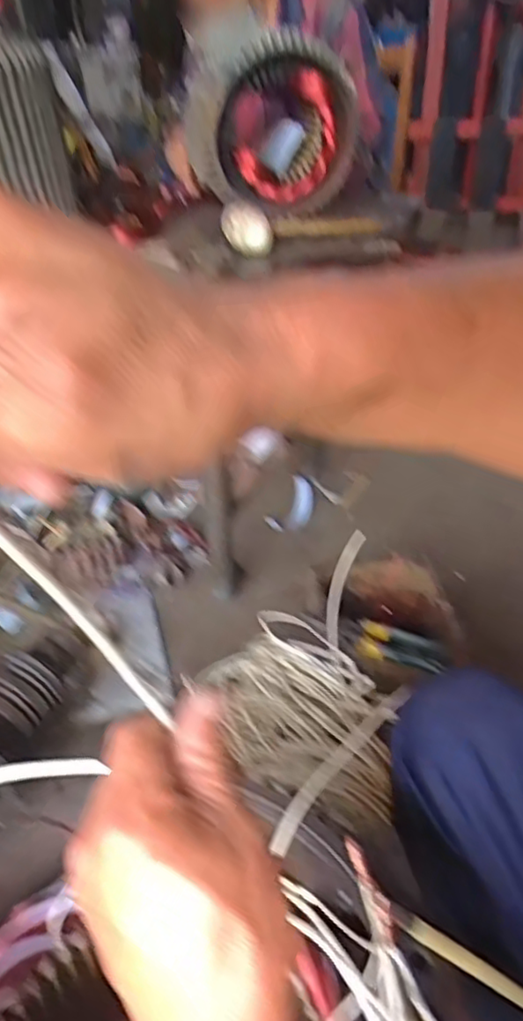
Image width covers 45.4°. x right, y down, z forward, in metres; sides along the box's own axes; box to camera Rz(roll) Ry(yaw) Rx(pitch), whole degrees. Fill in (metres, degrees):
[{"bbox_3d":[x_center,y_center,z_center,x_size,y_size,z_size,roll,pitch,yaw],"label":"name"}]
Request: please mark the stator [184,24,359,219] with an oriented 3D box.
[{"bbox_3d":[0.011,-0.641,1.052,0.270,0.226,0.238,-9,37,-7],"label":"stator"}]

